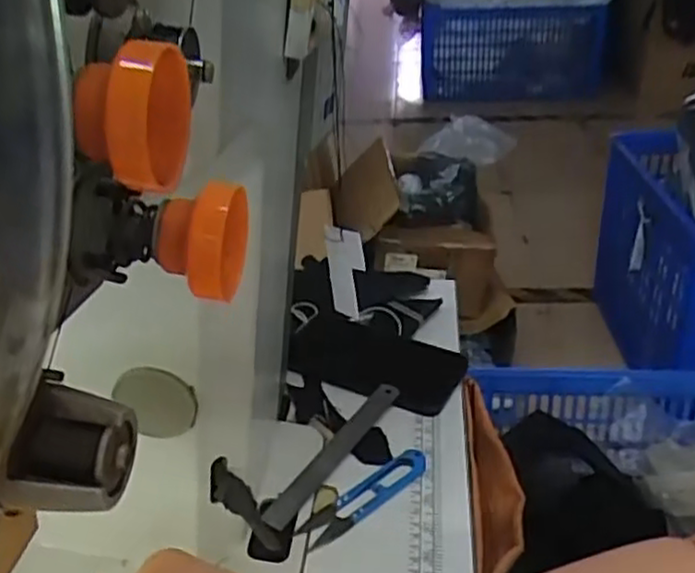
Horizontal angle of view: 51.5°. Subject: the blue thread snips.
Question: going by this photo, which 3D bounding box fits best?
[{"bbox_3d":[0.012,0.151,0.521,0.110,0.011,0.029,-24,36,-34],"label":"blue thread snips"}]

